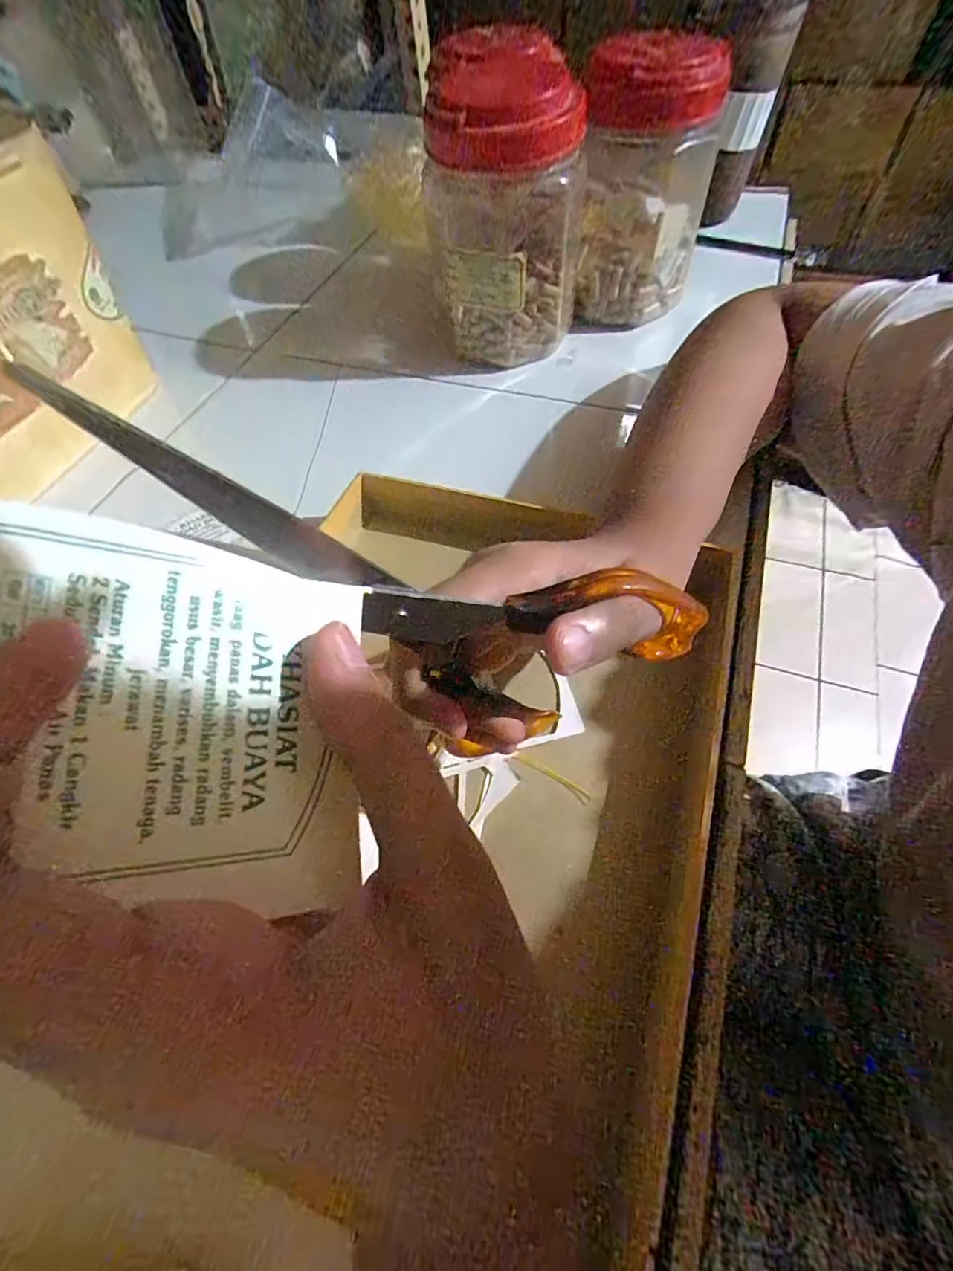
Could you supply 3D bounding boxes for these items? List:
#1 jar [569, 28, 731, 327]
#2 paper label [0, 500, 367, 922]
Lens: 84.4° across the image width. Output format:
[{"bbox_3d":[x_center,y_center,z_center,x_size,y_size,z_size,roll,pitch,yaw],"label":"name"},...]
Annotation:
[{"bbox_3d":[0.117,-0.308,0.369,0.084,0.149,0.094,11,58,10],"label":"jar"},{"bbox_3d":[-0.058,0.014,0.089,0.079,0.004,0.065,9,75,-36],"label":"paper label"}]

